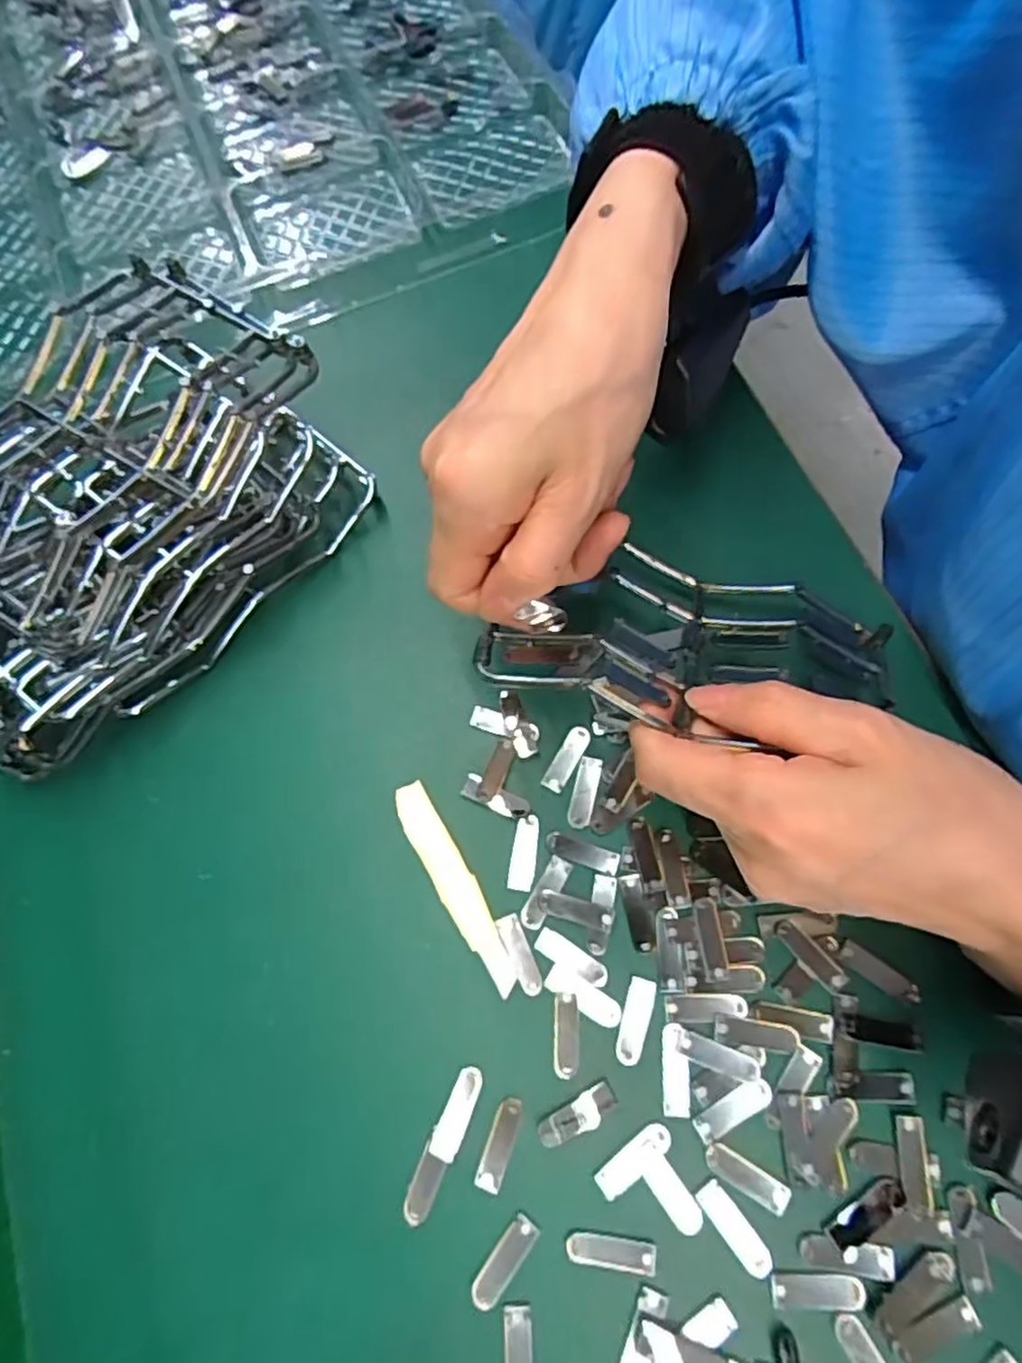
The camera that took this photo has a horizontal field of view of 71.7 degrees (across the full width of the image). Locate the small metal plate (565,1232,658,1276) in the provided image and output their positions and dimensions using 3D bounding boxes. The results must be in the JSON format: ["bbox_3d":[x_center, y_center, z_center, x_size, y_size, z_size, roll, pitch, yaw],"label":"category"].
[{"bbox_3d":[0.032,0.183,0.225,0.028,0.004,0.009,6,71,4],"label":"small metal plate"}]

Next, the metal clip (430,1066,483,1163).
[{"bbox_3d":[-0.018,0.145,0.239,0.009,0.006,0.028,22,73,10],"label":"metal clip"}]

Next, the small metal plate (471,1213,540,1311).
[{"bbox_3d":[-0.002,0.186,0.225,0.009,0.004,0.028,37,76,14],"label":"small metal plate"}]

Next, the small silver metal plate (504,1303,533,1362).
[{"bbox_3d":[0.003,0.209,0.217,0.009,0.004,0.028,-3,71,1],"label":"small silver metal plate"}]

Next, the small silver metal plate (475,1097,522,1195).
[{"bbox_3d":[-0.004,0.155,0.236,0.009,0.004,0.028,18,72,8],"label":"small silver metal plate"}]

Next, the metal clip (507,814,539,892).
[{"bbox_3d":[0.005,0.064,0.266,0.008,0.004,0.028,7,71,5],"label":"metal clip"}]

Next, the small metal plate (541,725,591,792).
[{"bbox_3d":[0.022,0.030,0.278,0.008,0.004,0.028,28,74,11],"label":"small metal plate"}]

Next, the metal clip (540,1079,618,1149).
[{"bbox_3d":[0.023,0.147,0.237,0.028,0.004,0.010,-29,72,-8],"label":"metal clip"}]

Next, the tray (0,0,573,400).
[{"bbox_3d":[-0.264,-0.384,0.437,0.484,0.017,0.517,-24,71,-6],"label":"tray"}]

